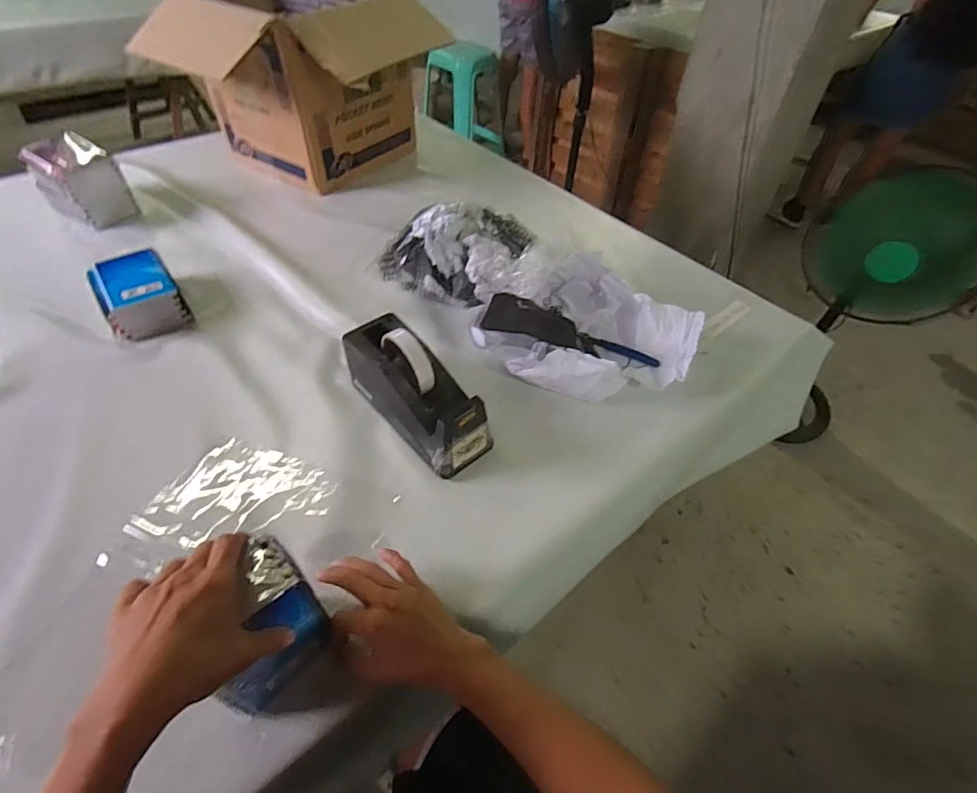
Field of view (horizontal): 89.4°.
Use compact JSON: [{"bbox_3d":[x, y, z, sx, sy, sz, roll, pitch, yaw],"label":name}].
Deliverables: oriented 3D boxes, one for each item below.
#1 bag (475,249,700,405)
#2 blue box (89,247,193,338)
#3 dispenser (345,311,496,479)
[{"bbox_3d":[0.137,-0.090,0.682,0.291,0.109,0.210,17,51,11],"label":"bag"},{"bbox_3d":[-0.516,-0.151,0.732,0.100,0.060,0.132,-29,57,-25],"label":"blue box"},{"bbox_3d":[-0.088,-0.007,0.595,0.079,0.111,0.201,-32,58,-27],"label":"dispenser"}]

